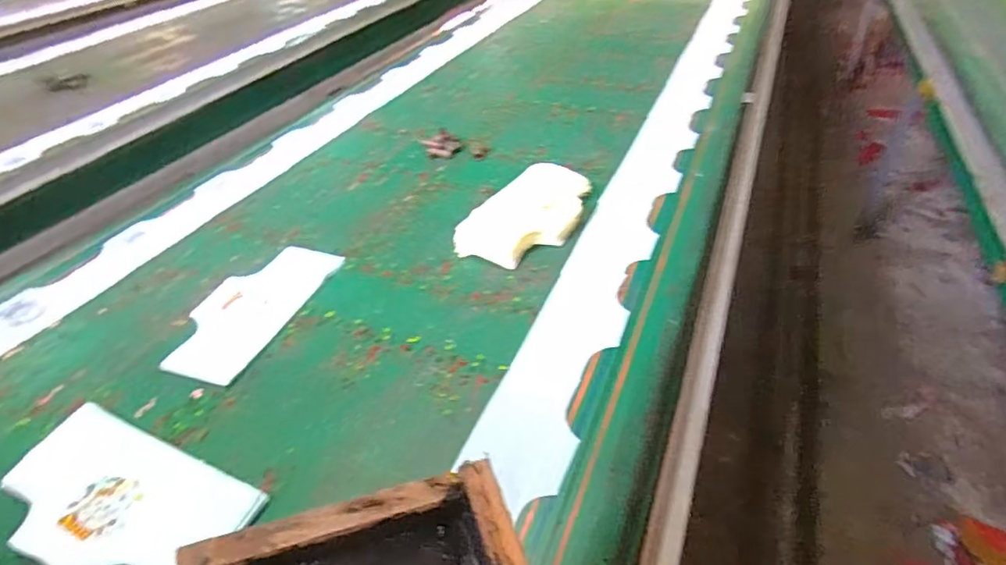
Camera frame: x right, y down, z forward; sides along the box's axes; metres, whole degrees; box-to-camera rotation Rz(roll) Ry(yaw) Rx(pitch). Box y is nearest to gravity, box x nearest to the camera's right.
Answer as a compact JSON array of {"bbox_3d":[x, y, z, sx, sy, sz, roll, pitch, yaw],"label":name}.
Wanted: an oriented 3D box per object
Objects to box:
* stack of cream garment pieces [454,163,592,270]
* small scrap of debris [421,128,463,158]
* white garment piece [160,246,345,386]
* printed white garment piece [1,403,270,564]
[{"bbox_3d":[0.056,-0.143,1.137,0.182,0.065,0.324,21,45,27],"label":"stack of cream garment pieces"},{"bbox_3d":[-0.153,-0.352,1.441,0.097,0.044,0.103,-14,39,-14],"label":"small scrap of debris"},{"bbox_3d":[-0.438,0.038,0.983,0.173,0.008,0.337,9,41,15],"label":"white garment piece"},{"bbox_3d":[-0.468,0.262,0.680,0.323,0.017,0.167,16,38,21],"label":"printed white garment piece"}]

